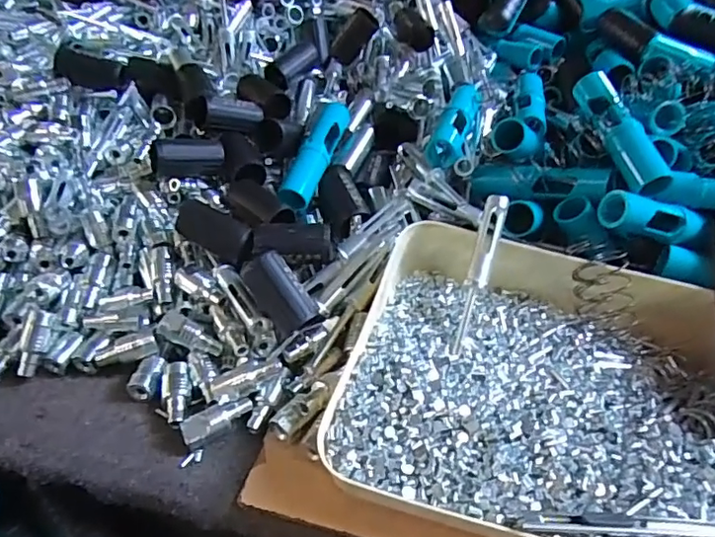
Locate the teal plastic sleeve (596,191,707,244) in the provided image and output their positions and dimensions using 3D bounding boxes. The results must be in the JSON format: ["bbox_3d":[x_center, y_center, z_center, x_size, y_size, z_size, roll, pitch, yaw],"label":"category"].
[{"bbox_3d":[0.230,-0.039,0.429,0.083,0.028,0.032,11,38,-14],"label":"teal plastic sleeve"}]

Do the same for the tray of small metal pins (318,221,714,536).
[{"bbox_3d":[0.159,0.079,0.372,0.328,0.055,0.231,12,41,14],"label":"tray of small metal pins"}]

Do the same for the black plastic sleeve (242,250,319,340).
[{"bbox_3d":[-0.060,0.019,0.428,0.034,0.032,0.061,-31,85,-12],"label":"black plastic sleeve"}]

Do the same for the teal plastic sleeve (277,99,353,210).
[{"bbox_3d":[-0.038,-0.112,0.532,0.027,0.029,0.124,13,61,15],"label":"teal plastic sleeve"}]

